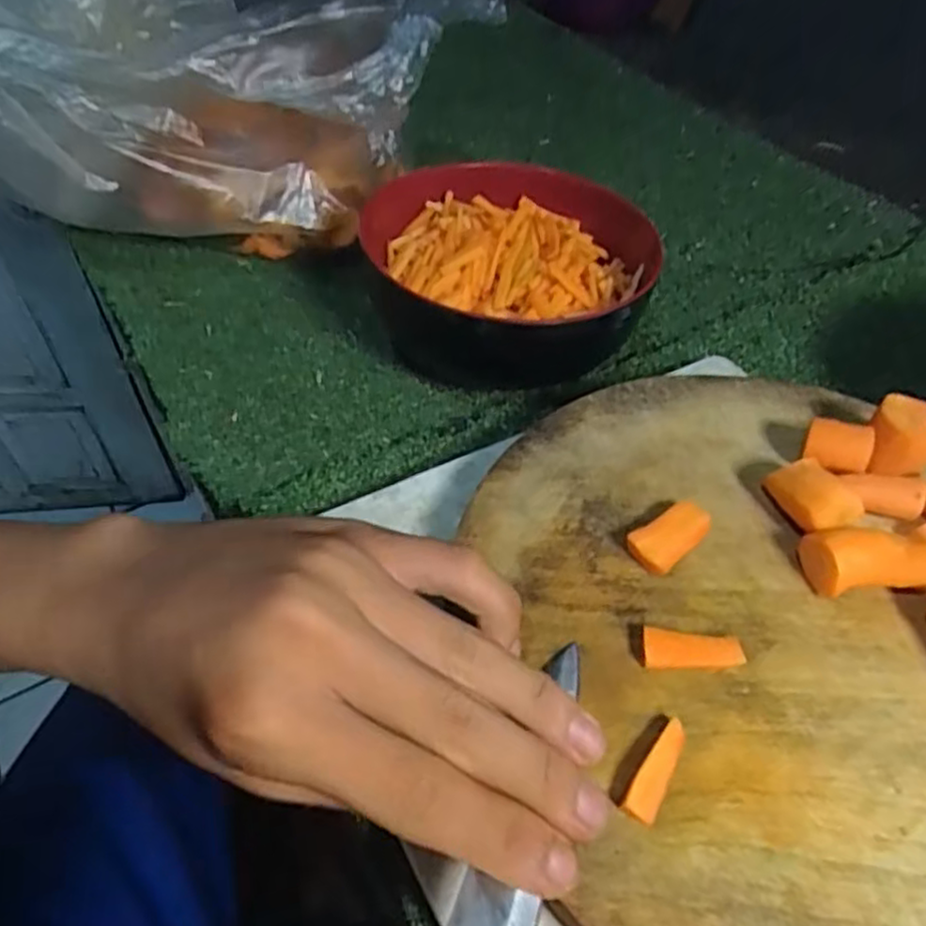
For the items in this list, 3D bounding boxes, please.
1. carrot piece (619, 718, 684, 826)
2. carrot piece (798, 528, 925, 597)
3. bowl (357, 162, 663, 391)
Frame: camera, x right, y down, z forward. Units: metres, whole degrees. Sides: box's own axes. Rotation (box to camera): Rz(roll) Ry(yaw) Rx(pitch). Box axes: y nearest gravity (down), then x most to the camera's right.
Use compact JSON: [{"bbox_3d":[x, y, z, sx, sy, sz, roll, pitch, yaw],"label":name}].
[{"bbox_3d":[0.054,0.084,0.195,0.008,0.006,0.030,29,53,21],"label":"carrot piece"},{"bbox_3d":[0.135,0.033,0.236,0.039,0.019,0.020,1,48,-2],"label":"carrot piece"},{"bbox_3d":[0.024,-0.089,0.354,0.117,0.062,0.133,-15,51,-15],"label":"bowl"}]

